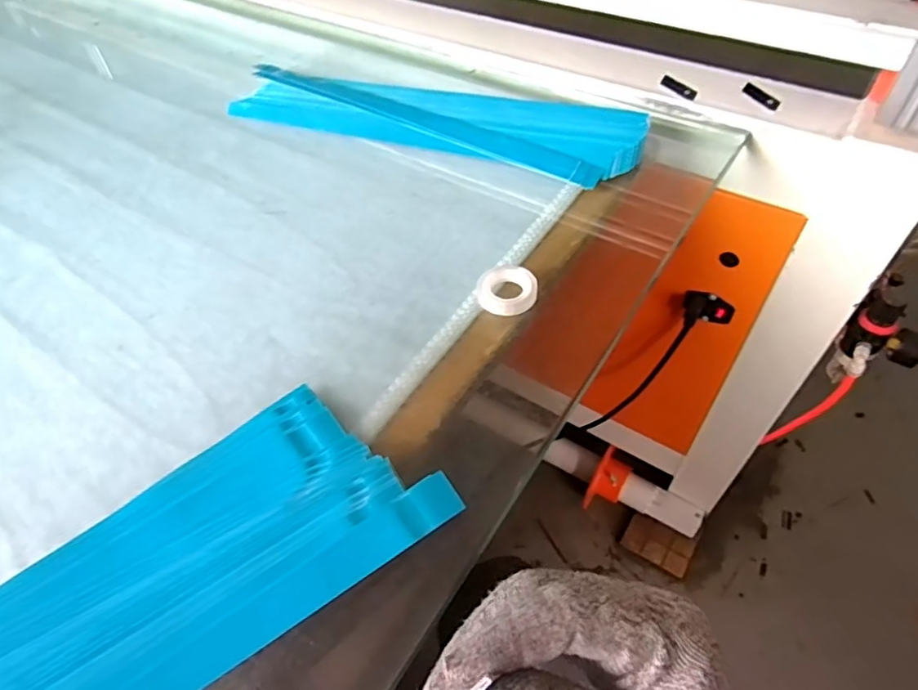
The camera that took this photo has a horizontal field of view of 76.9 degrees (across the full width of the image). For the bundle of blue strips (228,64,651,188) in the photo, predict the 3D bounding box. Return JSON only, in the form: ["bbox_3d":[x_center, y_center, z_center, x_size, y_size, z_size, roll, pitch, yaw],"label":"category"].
[{"bbox_3d":[-0.028,-0.223,0.568,0.402,0.020,0.097,18,54,18],"label":"bundle of blue strips"}]

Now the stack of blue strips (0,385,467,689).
[{"bbox_3d":[-0.196,0.146,0.288,0.379,0.014,0.120,-30,55,-19],"label":"stack of blue strips"}]

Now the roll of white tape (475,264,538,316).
[{"bbox_3d":[0.035,-0.040,0.424,0.044,0.013,0.038,-2,51,3],"label":"roll of white tape"}]

